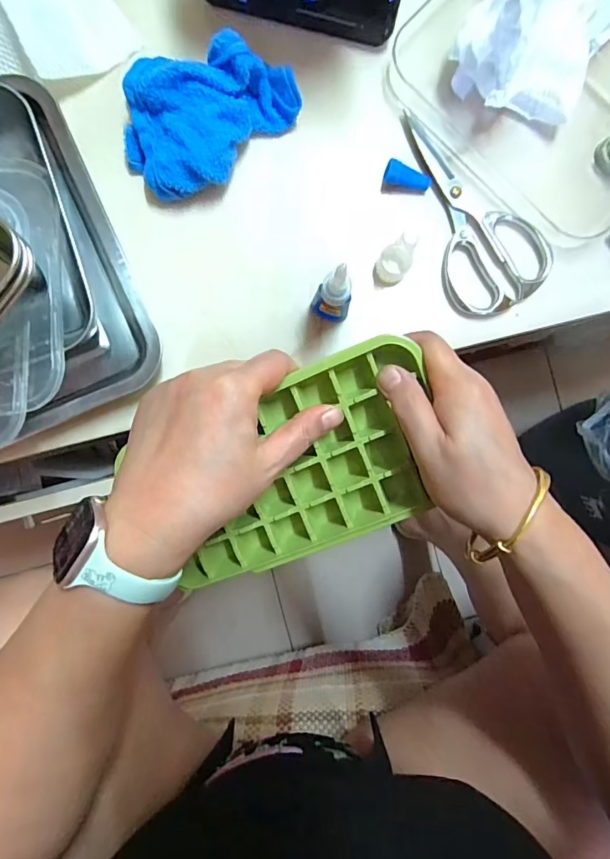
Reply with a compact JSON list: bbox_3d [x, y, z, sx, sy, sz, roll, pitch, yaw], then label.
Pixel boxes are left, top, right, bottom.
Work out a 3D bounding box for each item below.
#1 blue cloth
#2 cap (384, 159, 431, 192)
[{"bbox_3d":[-0.081,-0.256,0.353,0.141,0.053,0.091,-43,91,-1],"label":"blue cloth"},{"bbox_3d":[0.087,-0.215,0.376,0.040,0.015,0.017,19,89,-1],"label":"cap"}]

